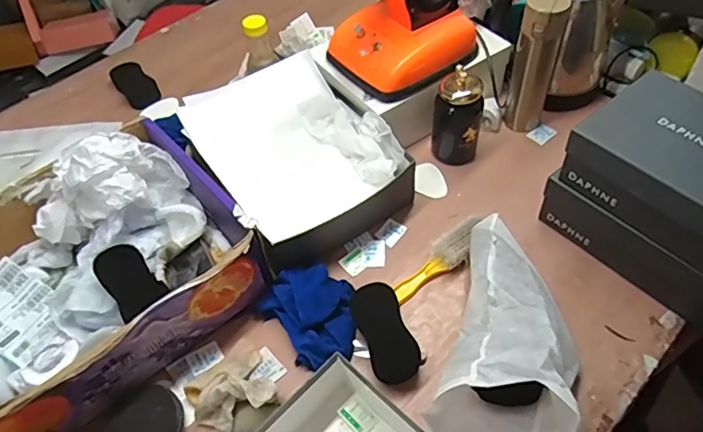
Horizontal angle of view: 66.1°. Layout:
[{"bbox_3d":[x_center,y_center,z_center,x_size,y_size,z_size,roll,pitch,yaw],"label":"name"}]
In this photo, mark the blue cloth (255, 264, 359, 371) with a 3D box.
[{"bbox_3d":[-0.047,0.132,0.741,0.122,0.047,0.147,-31,56,-19],"label":"blue cloth"}]

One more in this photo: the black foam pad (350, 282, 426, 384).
[{"bbox_3d":[0.045,0.152,0.705,0.060,0.025,0.128,-21,83,-12],"label":"black foam pad"}]

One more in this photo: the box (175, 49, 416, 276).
[{"bbox_3d":[-0.093,-0.099,0.869,0.242,0.117,0.322,-32,56,-20],"label":"box"}]

